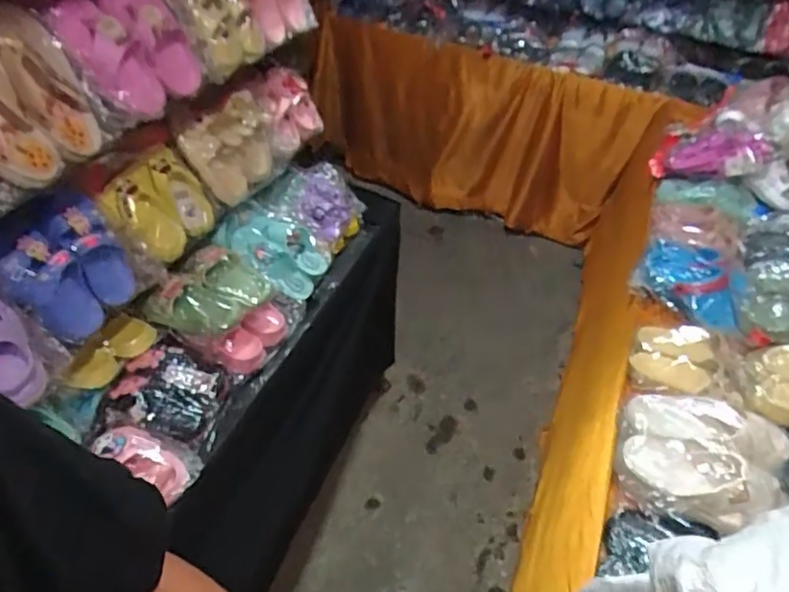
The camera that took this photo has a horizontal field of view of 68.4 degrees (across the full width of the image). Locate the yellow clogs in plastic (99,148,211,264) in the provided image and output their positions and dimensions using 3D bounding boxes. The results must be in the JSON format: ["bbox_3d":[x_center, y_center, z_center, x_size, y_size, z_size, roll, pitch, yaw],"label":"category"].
[{"bbox_3d":[-0.373,-0.139,0.945,0.069,0.159,0.208,-6,34,30],"label":"yellow clogs in plastic"}]

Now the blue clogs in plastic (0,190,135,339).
[{"bbox_3d":[-0.448,-0.038,0.802,0.068,0.185,0.165,3,38,30],"label":"blue clogs in plastic"}]

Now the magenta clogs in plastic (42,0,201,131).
[{"bbox_3d":[-0.363,-0.340,0.808,0.080,0.170,0.191,-17,23,37],"label":"magenta clogs in plastic"}]

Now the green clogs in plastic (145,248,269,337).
[{"bbox_3d":[-0.306,-0.005,0.991,0.134,0.067,0.187,26,46,20],"label":"green clogs in plastic"}]

